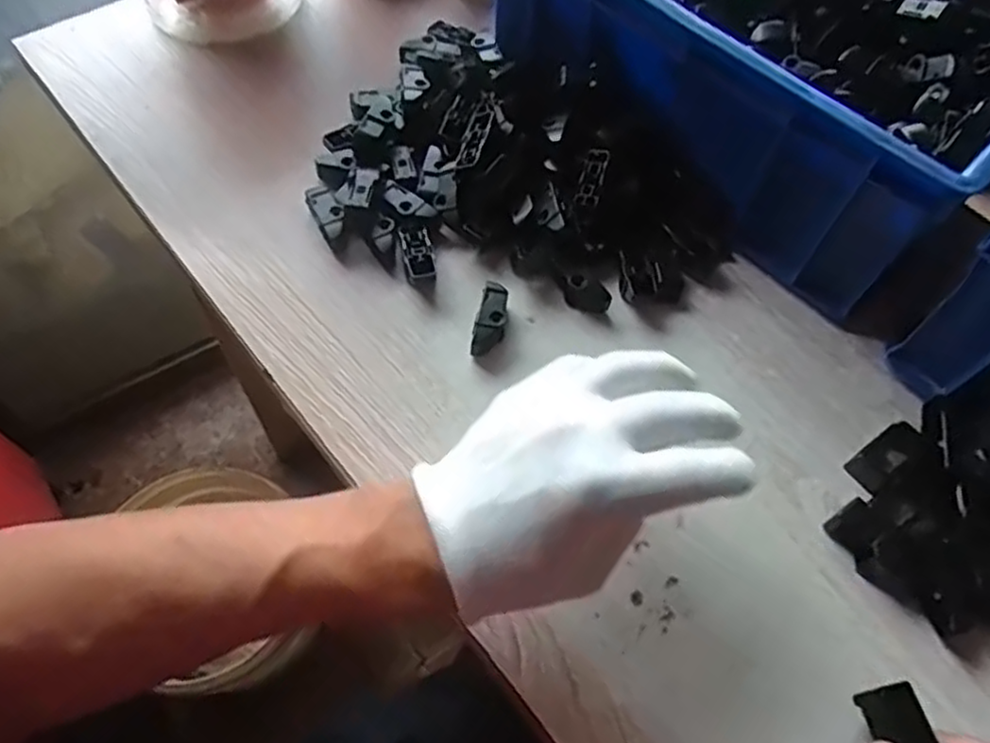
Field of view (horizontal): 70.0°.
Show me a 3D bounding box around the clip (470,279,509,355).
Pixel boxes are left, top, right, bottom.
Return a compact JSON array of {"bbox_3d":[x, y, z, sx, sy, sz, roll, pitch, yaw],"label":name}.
[{"bbox_3d":[-0.002,-0.031,0.428,0.017,0.017,0.046,13,61,3],"label":"clip"}]

